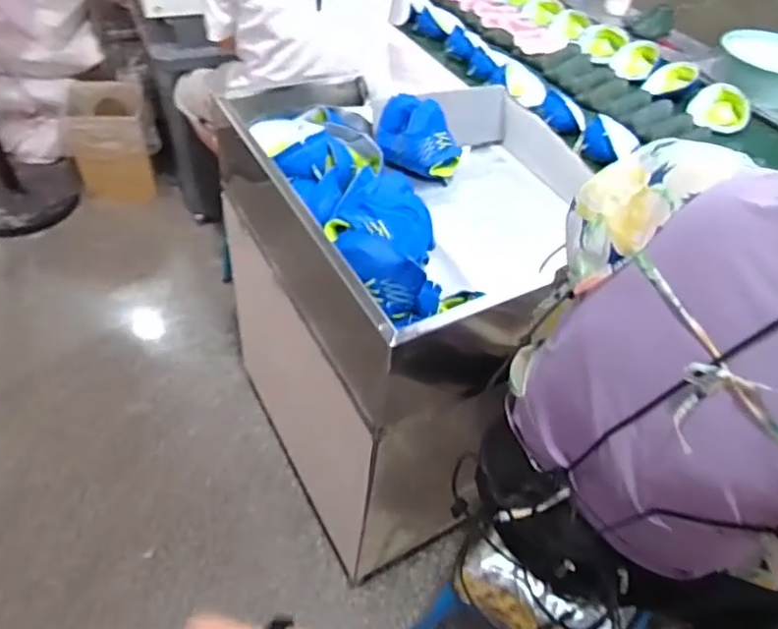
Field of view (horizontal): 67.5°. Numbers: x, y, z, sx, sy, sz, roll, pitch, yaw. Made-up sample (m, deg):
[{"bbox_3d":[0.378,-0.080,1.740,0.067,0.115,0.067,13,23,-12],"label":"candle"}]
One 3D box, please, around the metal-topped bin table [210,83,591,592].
[{"bbox_3d":[0.101,-0.011,1.348,0.715,0.844,0.700,-19,52,-23],"label":"metal-topped bin table"}]

